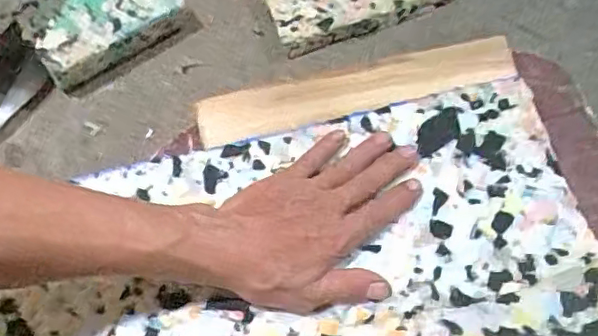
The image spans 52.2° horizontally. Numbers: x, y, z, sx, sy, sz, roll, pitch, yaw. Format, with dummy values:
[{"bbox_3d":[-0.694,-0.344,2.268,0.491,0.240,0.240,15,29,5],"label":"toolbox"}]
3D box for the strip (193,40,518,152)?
[{"bbox_3d":[0.049,-0.064,0.510,0.269,0.023,0.046,-12,60,-4],"label":"strip"}]

